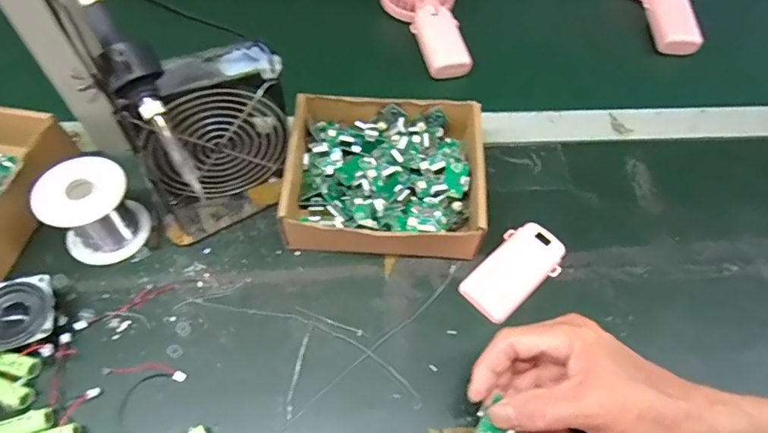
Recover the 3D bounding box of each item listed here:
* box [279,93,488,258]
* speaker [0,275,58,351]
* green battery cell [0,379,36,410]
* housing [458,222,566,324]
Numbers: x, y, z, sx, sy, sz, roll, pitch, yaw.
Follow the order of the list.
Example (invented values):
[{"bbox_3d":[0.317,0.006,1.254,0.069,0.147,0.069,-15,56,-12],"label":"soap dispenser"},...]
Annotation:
[{"bbox_3d":[0.001,-0.035,0.446,0.163,0.053,0.147,4,59,1],"label":"box"},{"bbox_3d":[-0.280,0.075,0.383,0.054,0.026,0.050,-14,73,-21],"label":"speaker"},{"bbox_3d":[-0.280,0.125,0.364,0.051,0.013,0.015,15,59,7],"label":"green battery cell"},{"bbox_3d":[0.110,0.045,0.425,0.051,0.013,0.094,39,65,20],"label":"housing"}]

